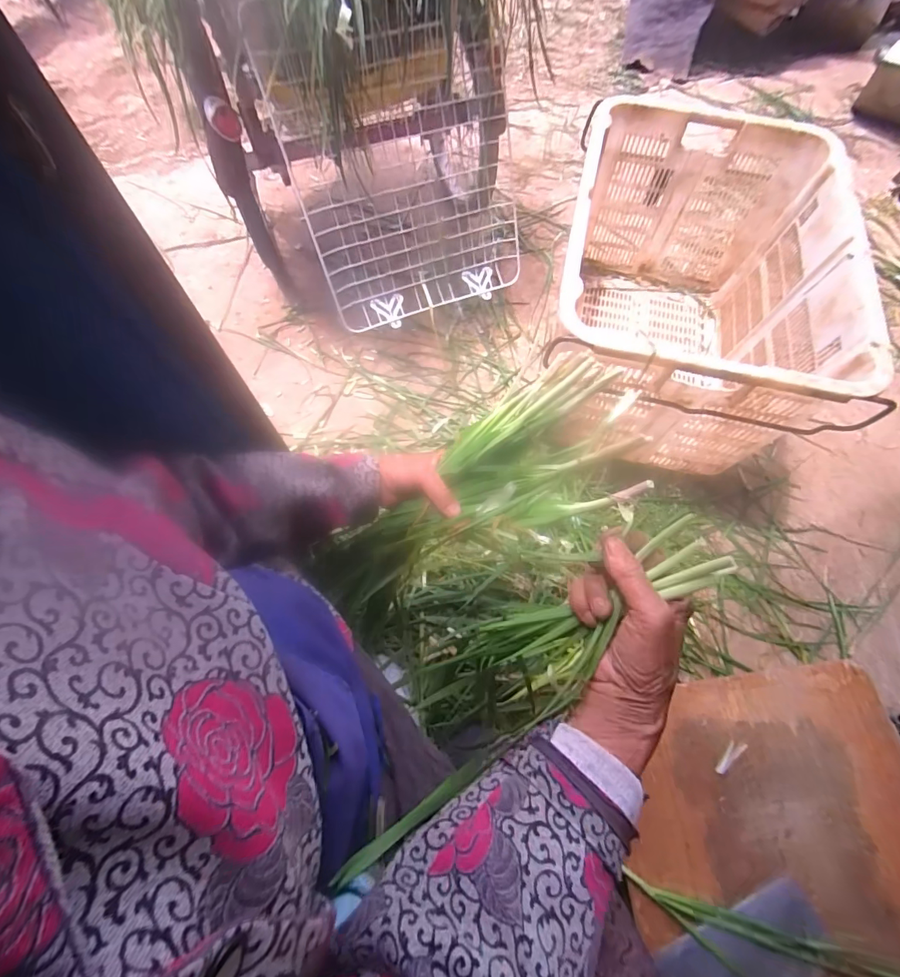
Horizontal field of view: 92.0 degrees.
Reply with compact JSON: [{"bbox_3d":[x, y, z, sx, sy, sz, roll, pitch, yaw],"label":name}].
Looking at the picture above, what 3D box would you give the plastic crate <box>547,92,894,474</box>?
[{"bbox_3d":[0.481,-0.410,0.943,0.493,0.401,0.718,14,67,4],"label":"plastic crate"}]

